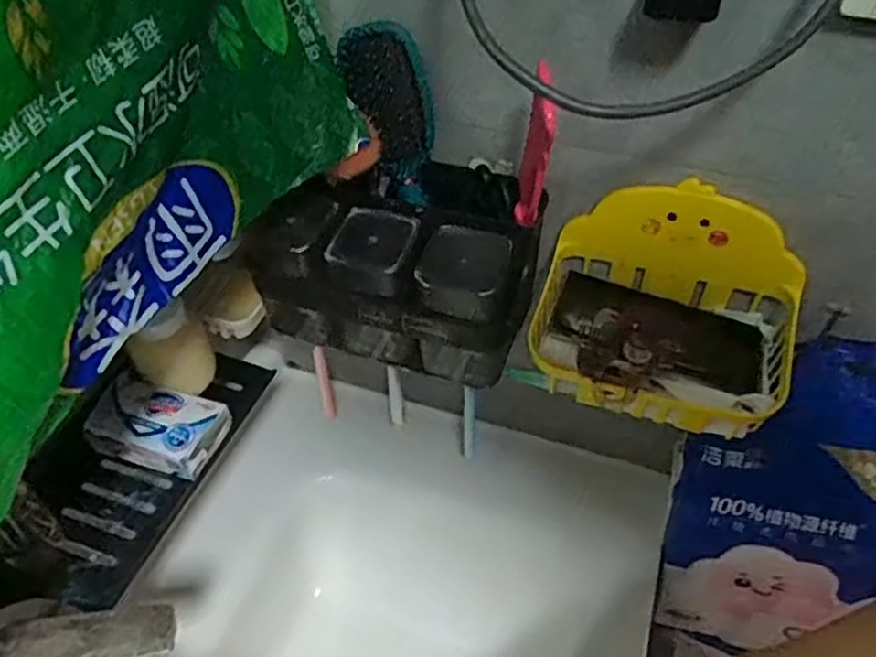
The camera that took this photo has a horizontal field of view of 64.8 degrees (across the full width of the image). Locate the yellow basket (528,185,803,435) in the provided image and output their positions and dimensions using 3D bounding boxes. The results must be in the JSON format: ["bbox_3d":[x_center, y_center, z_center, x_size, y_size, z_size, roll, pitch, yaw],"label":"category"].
[{"bbox_3d":[0.176,-0.013,0.528,0.191,0.130,0.122,16,47,15],"label":"yellow basket"}]

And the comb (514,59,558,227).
[{"bbox_3d":[0.066,-0.118,0.471,0.007,0.139,0.040,-11,65,-7],"label":"comb"}]

